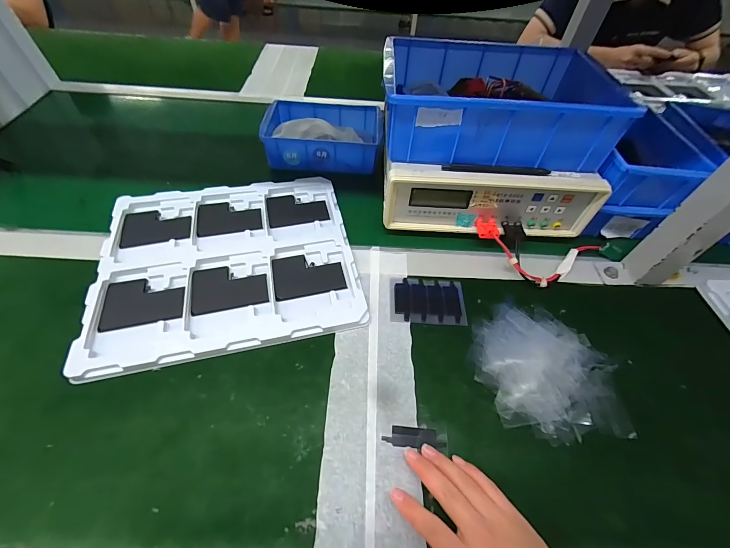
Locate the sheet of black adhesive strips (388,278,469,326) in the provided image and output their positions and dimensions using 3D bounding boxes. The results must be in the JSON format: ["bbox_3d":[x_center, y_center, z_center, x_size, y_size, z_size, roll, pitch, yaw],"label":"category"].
[{"bbox_3d":[0.080,0.033,0.417,0.094,0.004,0.065,4,53,-1],"label":"sheet of black adhesive strips"}]

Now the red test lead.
[{"bbox_3d":[0.261,-0.048,0.467,0.183,0.033,0.117,-16,56,-16],"label":"red test lead"}]

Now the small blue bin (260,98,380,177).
[{"bbox_3d":[-0.073,-0.246,0.579,0.199,0.053,0.142,4,53,-1],"label":"small blue bin"}]

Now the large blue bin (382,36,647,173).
[{"bbox_3d":[0.167,-0.229,0.452,0.271,0.100,0.187,3,53,-1],"label":"large blue bin"}]

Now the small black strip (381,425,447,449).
[{"bbox_3d":[0.047,0.159,0.316,0.059,0.006,0.019,2,53,2],"label":"small black strip"}]

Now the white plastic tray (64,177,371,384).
[{"bbox_3d":[-0.178,-0.023,0.436,0.314,0.013,0.274,-9,54,-11],"label":"white plastic tray"}]

